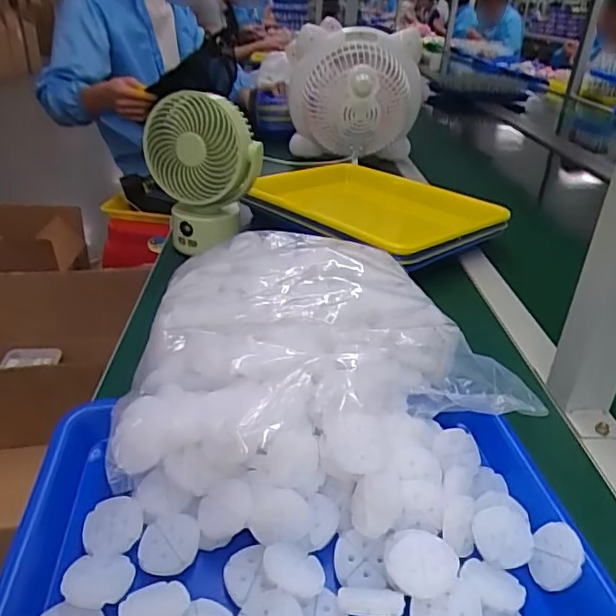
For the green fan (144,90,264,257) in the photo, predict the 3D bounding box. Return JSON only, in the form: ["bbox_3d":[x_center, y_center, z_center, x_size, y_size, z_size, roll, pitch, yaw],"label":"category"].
[{"bbox_3d":[-0.123,-0.160,0.684,0.135,0.185,0.079,-5,31,-13],"label":"green fan"}]

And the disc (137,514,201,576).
[{"bbox_3d":[-0.084,0.142,0.338,0.034,0.006,0.035,-1,49,1],"label":"disc"}]

